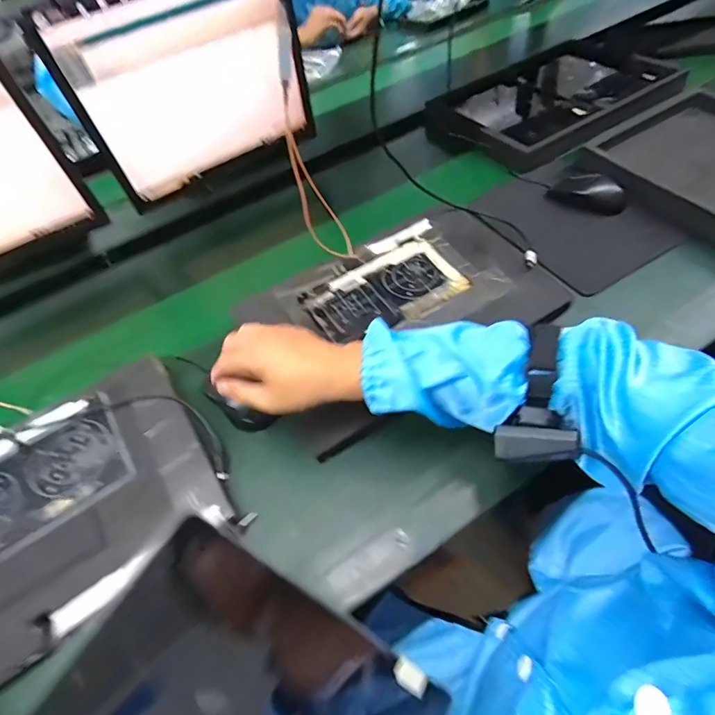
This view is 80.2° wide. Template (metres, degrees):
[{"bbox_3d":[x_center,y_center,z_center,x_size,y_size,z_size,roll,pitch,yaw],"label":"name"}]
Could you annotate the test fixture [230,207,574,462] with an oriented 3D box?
[{"bbox_3d":[0.052,-0.080,0.584,0.378,0.032,0.249,-31,56,-14],"label":"test fixture"}]

